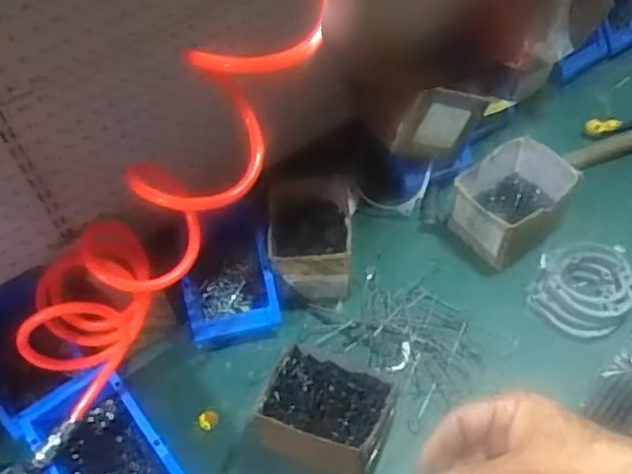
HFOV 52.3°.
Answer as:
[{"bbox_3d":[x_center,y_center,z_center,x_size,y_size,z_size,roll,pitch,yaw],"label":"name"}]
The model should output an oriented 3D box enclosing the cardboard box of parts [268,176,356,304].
[{"bbox_3d":[-0.004,0.002,0.892,0.114,0.095,0.156,-2,51,4],"label":"cardboard box of parts"}]

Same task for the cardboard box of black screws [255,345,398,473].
[{"bbox_3d":[0.016,0.203,0.733,0.139,0.090,0.111,15,54,17],"label":"cardboard box of black screws"}]

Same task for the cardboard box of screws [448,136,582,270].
[{"bbox_3d":[0.278,-0.053,0.908,0.152,0.105,0.112,-32,55,-19],"label":"cardboard box of screws"}]

